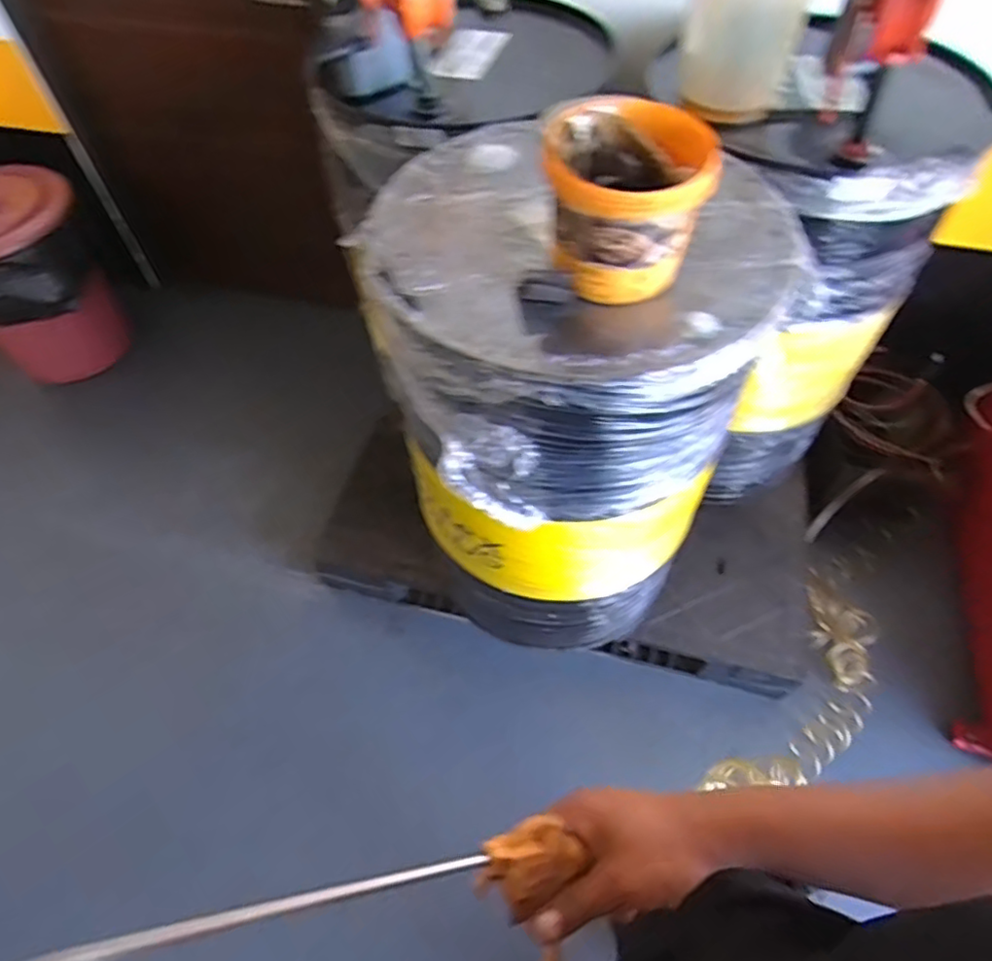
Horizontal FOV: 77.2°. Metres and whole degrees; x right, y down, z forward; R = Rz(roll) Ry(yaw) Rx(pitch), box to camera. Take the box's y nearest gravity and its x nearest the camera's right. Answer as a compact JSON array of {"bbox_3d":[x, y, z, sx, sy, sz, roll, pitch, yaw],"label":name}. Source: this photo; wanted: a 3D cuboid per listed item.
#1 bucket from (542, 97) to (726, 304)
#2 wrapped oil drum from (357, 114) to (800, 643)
[{"bbox_3d":[0.157,-0.337,0.739,0.180,0.141,0.203,20,57,14],"label":"bucket"},{"bbox_3d":[0.118,-0.111,1.121,0.553,0.754,0.523,-15,56,-9],"label":"wrapped oil drum"}]

